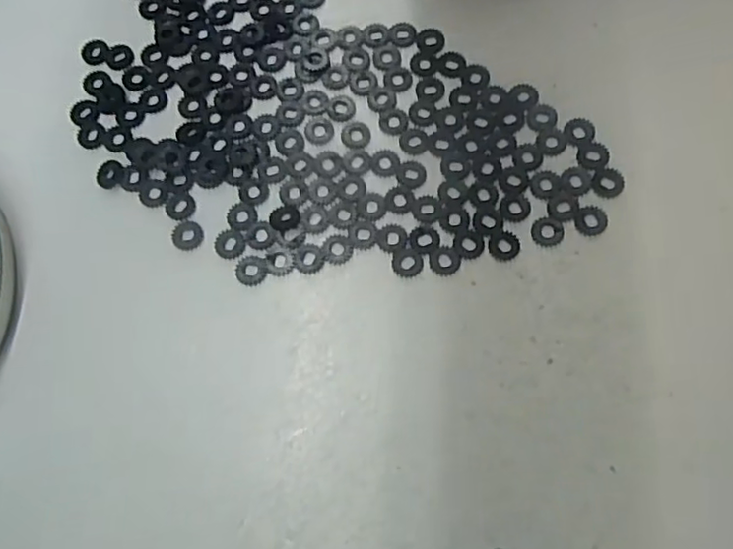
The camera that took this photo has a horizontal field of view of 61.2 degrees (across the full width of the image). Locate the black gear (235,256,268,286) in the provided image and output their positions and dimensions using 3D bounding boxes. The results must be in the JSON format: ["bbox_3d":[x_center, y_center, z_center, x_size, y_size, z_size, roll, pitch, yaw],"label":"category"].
[{"bbox_3d":[-0.040,-0.002,0.211,0.011,0.004,0.011,-7,74,0],"label":"black gear"}]

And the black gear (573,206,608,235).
[{"bbox_3d":[0.076,-0.019,0.210,0.010,0.004,0.010,-1,74,2],"label":"black gear"}]

